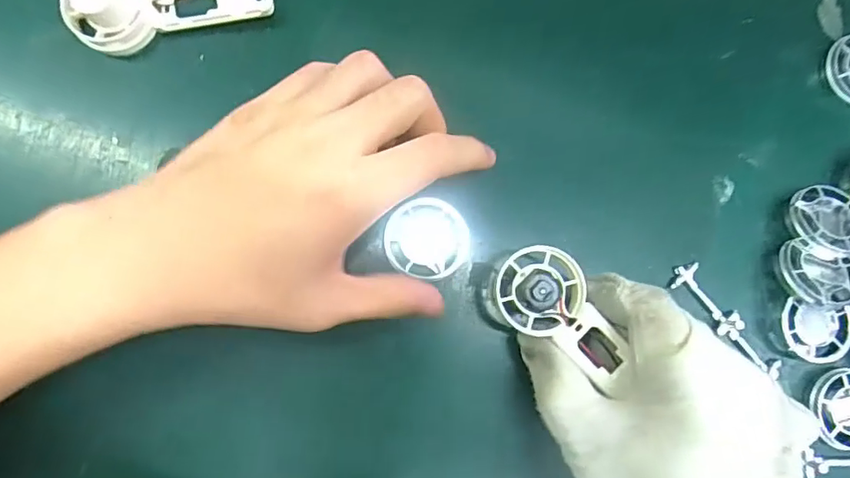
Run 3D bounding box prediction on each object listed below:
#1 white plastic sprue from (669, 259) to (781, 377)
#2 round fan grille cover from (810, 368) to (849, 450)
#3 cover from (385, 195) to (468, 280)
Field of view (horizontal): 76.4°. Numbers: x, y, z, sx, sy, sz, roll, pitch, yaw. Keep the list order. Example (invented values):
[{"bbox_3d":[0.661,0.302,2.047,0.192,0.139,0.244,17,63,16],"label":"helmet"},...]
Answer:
[{"bbox_3d":[0.152,0.041,0.272,0.016,0.008,0.071,-43,89,-9],"label":"white plastic sprue"},{"bbox_3d":[0.213,0.085,0.268,0.038,0.006,0.038,1,83,-6],"label":"round fan grille cover"},{"bbox_3d":[0.001,0.001,0.256,0.037,0.012,0.037,1,83,-6],"label":"cover"}]

